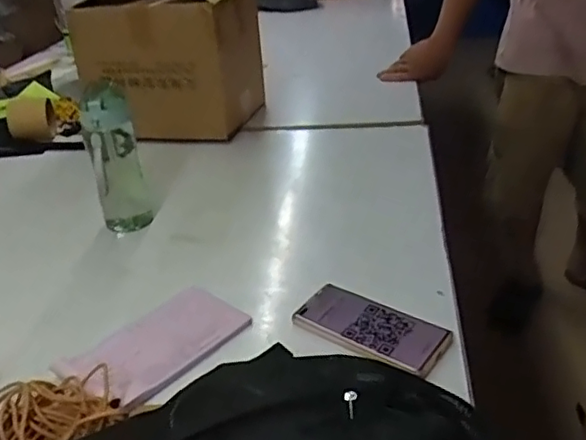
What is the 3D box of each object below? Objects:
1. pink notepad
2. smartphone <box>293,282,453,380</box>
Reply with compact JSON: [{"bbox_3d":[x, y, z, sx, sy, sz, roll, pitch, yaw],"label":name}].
[{"bbox_3d":[-0.144,0.134,0.661,0.108,0.008,0.188,24,38,34],"label":"pink notepad"},{"bbox_3d":[0.085,0.117,0.665,0.168,0.014,0.074,20,38,36],"label":"smartphone"}]

